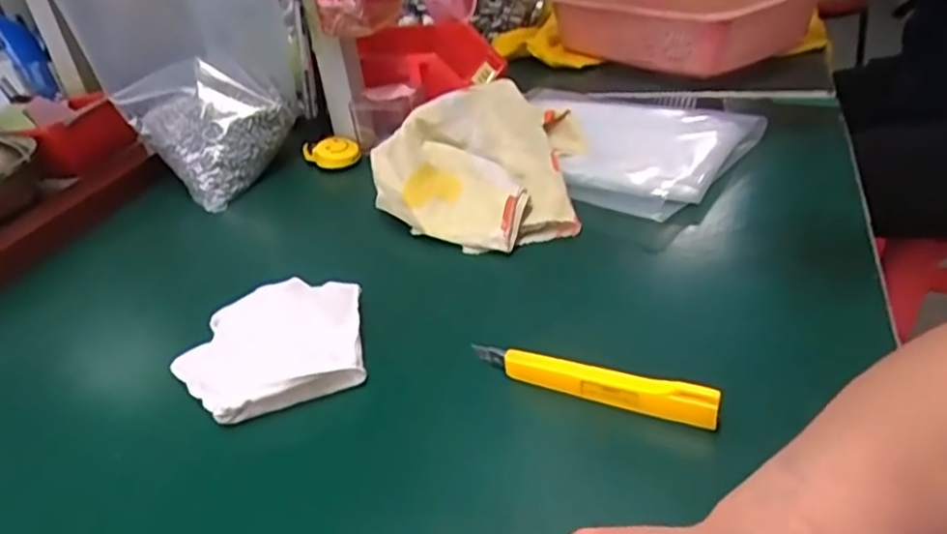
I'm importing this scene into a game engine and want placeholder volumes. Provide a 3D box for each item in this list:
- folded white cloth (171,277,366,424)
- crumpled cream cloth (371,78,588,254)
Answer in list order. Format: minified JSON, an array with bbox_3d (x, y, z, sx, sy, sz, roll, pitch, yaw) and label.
[{"bbox_3d":[-0.120,0.048,0.407,0.109,0.024,0.091,-16,34,-13],"label":"folded white cloth"},{"bbox_3d":[0.003,-0.085,0.541,0.168,0.068,0.169,-4,33,6],"label":"crumpled cream cloth"}]

